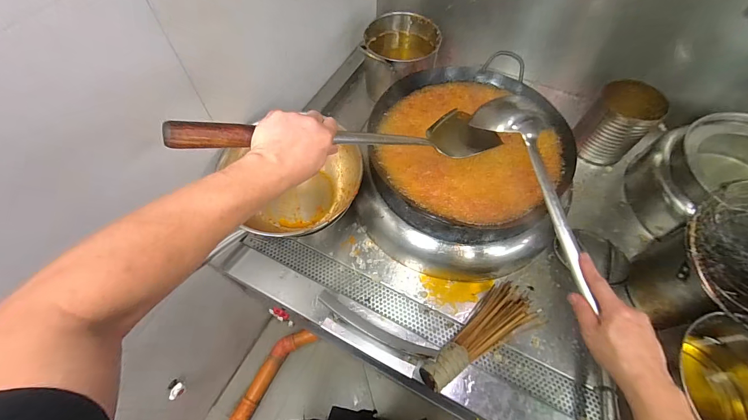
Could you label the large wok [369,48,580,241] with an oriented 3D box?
[{"bbox_3d":[0.219,-0.142,0.780,0.439,0.103,0.428,0,59,0],"label":"large wok"}]

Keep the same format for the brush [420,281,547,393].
[{"bbox_3d":[0.215,0.259,0.683,0.305,0.064,0.111,-25,62,-29],"label":"brush"}]

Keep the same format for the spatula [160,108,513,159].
[{"bbox_3d":[-0.010,-0.117,0.527,0.542,0.063,0.107,-8,56,-35],"label":"spatula"}]

